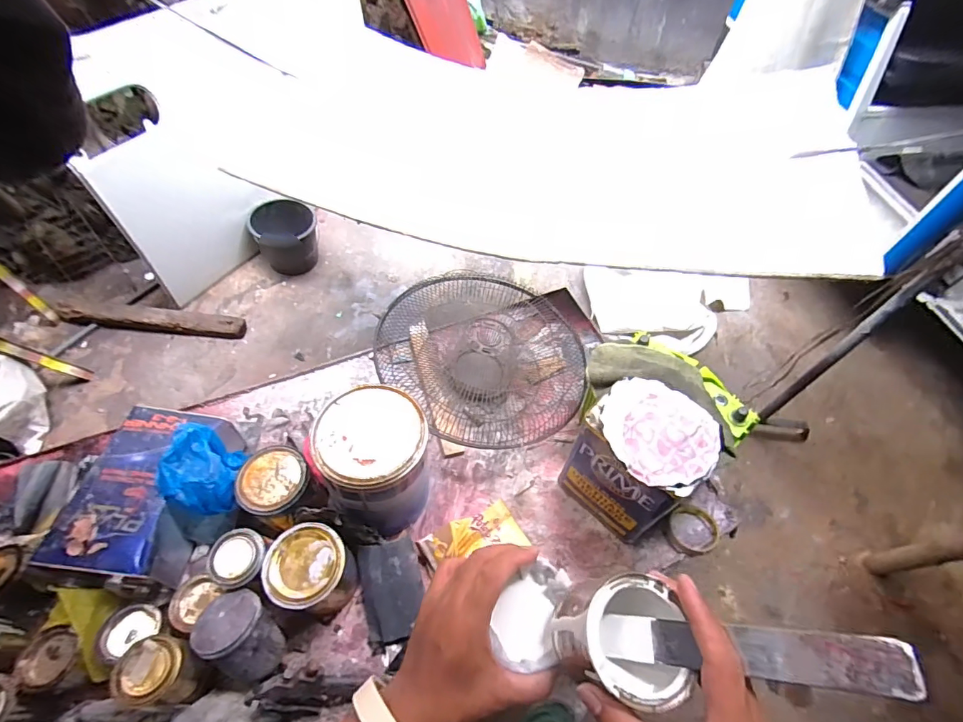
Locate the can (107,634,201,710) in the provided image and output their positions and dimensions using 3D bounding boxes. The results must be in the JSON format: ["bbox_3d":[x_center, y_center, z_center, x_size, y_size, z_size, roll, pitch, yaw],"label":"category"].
[{"bbox_3d":[-0.396,0.384,0.557,0.066,0.088,0.069,2,59,-3],"label":"can"}]

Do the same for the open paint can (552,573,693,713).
[{"bbox_3d":[0.093,0.184,0.300,0.077,0.060,0.070,2,56,-2],"label":"open paint can"}]

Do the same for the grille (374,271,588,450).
[{"bbox_3d":[0.004,-0.019,0.928,0.427,0.110,0.390,4,59,-2],"label":"grille"}]

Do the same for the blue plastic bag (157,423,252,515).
[{"bbox_3d":[-0.411,0.169,0.670,0.107,0.087,0.107,26,60,11],"label":"blue plastic bag"}]

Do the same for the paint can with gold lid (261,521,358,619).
[{"bbox_3d":[-0.243,0.307,0.655,0.101,0.135,0.099,2,59,-3],"label":"paint can with gold lid"}]

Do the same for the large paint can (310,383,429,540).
[{"bbox_3d":[-0.162,0.162,0.709,0.151,0.209,0.157,2,59,-3],"label":"large paint can"}]

